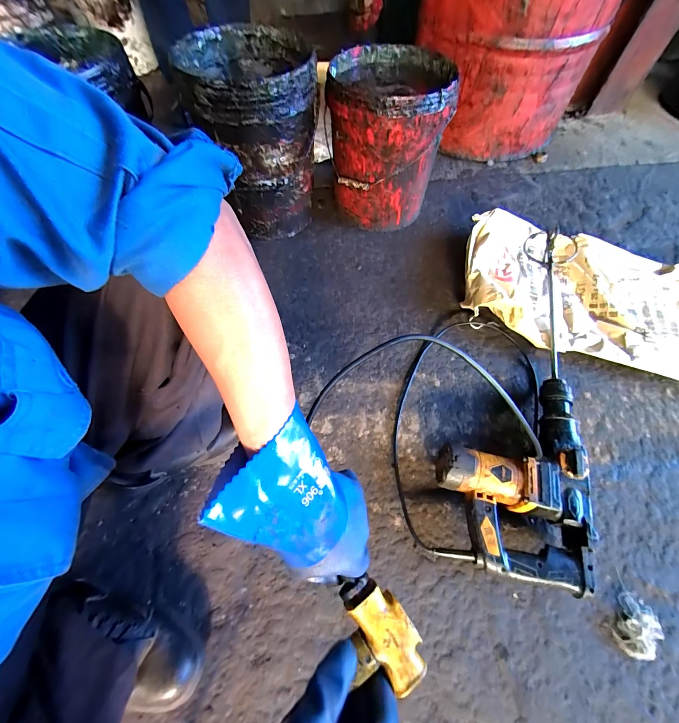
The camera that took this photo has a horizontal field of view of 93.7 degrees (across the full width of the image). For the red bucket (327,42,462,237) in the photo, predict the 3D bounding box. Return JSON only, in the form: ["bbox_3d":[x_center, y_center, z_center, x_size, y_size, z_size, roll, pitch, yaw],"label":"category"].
[{"bbox_3d":[0.122,-0.586,0.881,0.286,0.340,0.302,6,61,3],"label":"red bucket"}]

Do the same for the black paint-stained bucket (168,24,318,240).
[{"bbox_3d":[-0.200,-0.554,0.821,0.270,0.372,0.313,-13,62,-8],"label":"black paint-stained bucket"}]

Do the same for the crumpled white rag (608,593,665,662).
[{"bbox_3d":[0.466,0.416,0.499,0.057,0.023,0.080,35,66,17],"label":"crumpled white rag"}]

